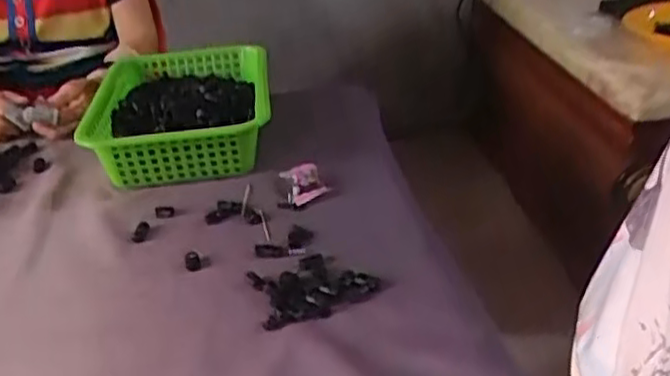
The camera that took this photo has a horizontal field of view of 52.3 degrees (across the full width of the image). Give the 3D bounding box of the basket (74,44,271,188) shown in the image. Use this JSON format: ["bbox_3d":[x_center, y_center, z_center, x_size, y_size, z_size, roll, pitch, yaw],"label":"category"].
[{"bbox_3d":[-0.193,-0.096,0.882,0.211,0.091,0.300,-6,30,-3],"label":"basket"}]

